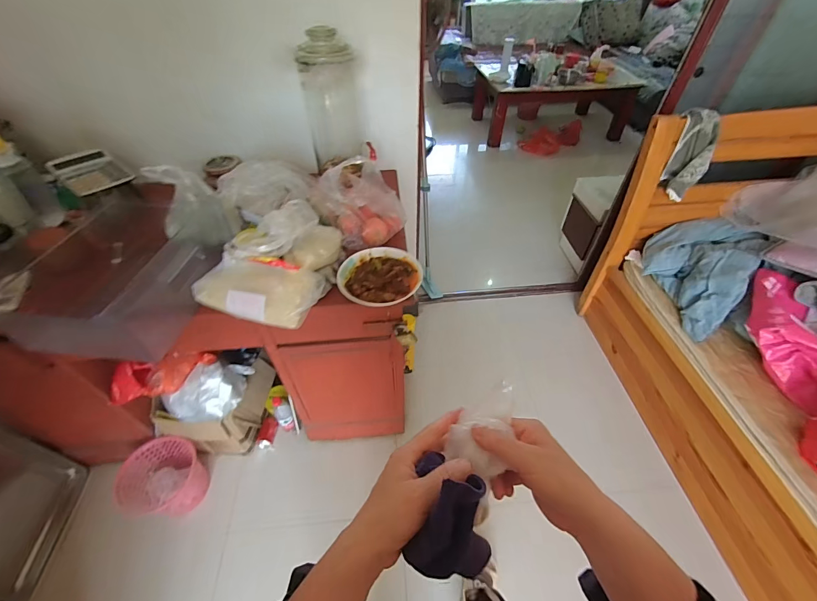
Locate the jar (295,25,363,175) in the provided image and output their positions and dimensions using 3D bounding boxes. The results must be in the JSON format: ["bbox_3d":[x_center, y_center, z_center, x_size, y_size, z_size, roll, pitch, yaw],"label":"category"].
[{"bbox_3d":[-0.222,-0.574,1.040,0.150,0.345,0.161,-9,48,-8],"label":"jar"}]

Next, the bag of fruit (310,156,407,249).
[{"bbox_3d":[-0.136,-0.281,0.946,0.181,0.233,0.173,28,53,24],"label":"bag of fruit"}]

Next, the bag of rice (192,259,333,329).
[{"bbox_3d":[-0.331,-0.022,0.827,0.262,0.074,0.154,13,49,13],"label":"bag of rice"}]

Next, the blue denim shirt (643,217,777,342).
[{"bbox_3d":[1.202,-0.142,1.504,0.369,0.213,0.627,34,56,28],"label":"blue denim shirt"}]

